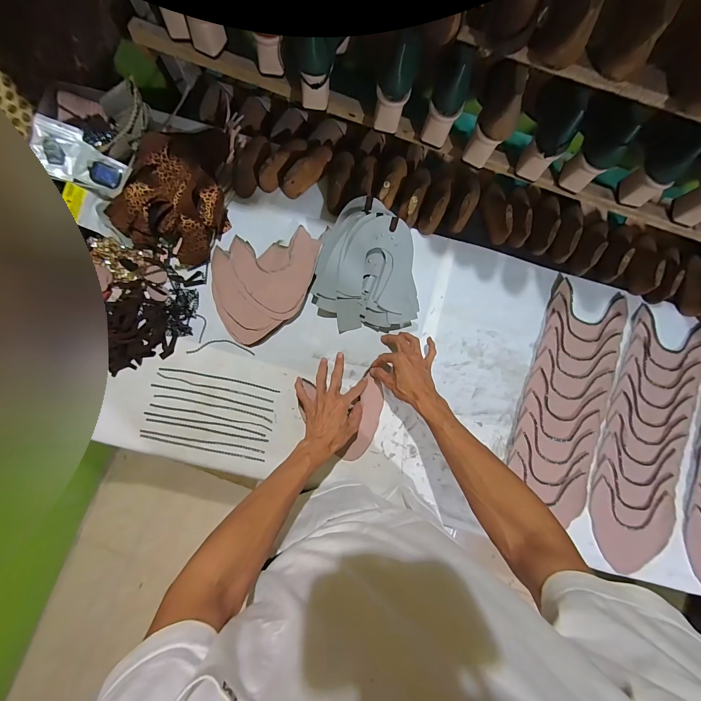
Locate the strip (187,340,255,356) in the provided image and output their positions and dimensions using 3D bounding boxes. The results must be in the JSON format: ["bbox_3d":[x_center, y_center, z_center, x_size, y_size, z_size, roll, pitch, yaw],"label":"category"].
[{"bbox_3d":[-0.258,-0.006,0.630,0.131,0.005,0.030,1,83,-2],"label":"strip"}]

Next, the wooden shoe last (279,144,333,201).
[{"bbox_3d":[-0.090,-0.383,0.658,0.049,0.049,0.140,42,84,3],"label":"wooden shoe last"}]

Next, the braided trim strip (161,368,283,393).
[{"bbox_3d":[-0.257,0.057,0.622,0.235,0.008,0.010,12,83,-1],"label":"braided trim strip"}]

